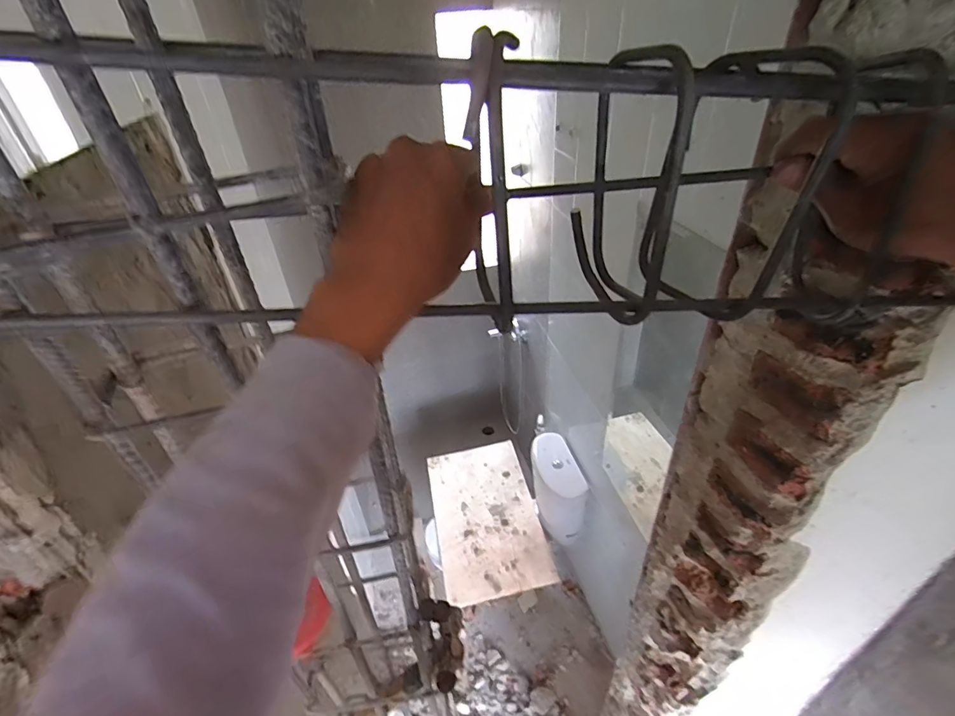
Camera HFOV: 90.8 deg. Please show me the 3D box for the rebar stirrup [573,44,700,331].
[{"bbox_3d":[0.090,-0.105,0.296,0.025,0.150,0.109,-6,36,-2],"label":"rebar stirrup"}]

